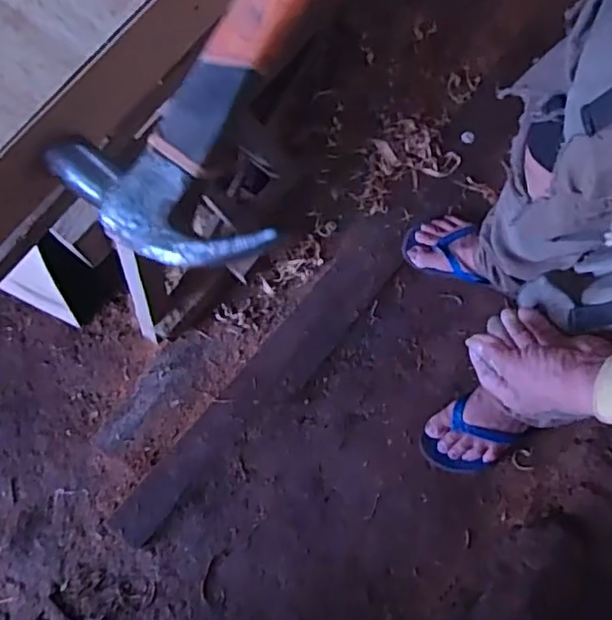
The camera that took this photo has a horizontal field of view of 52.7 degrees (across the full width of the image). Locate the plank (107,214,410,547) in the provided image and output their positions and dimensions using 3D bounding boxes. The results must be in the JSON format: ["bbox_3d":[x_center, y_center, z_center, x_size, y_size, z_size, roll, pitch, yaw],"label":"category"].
[{"bbox_3d":[-0.062,0.119,1.114,0.105,0.030,0.738,39,81,12],"label":"plank"}]

